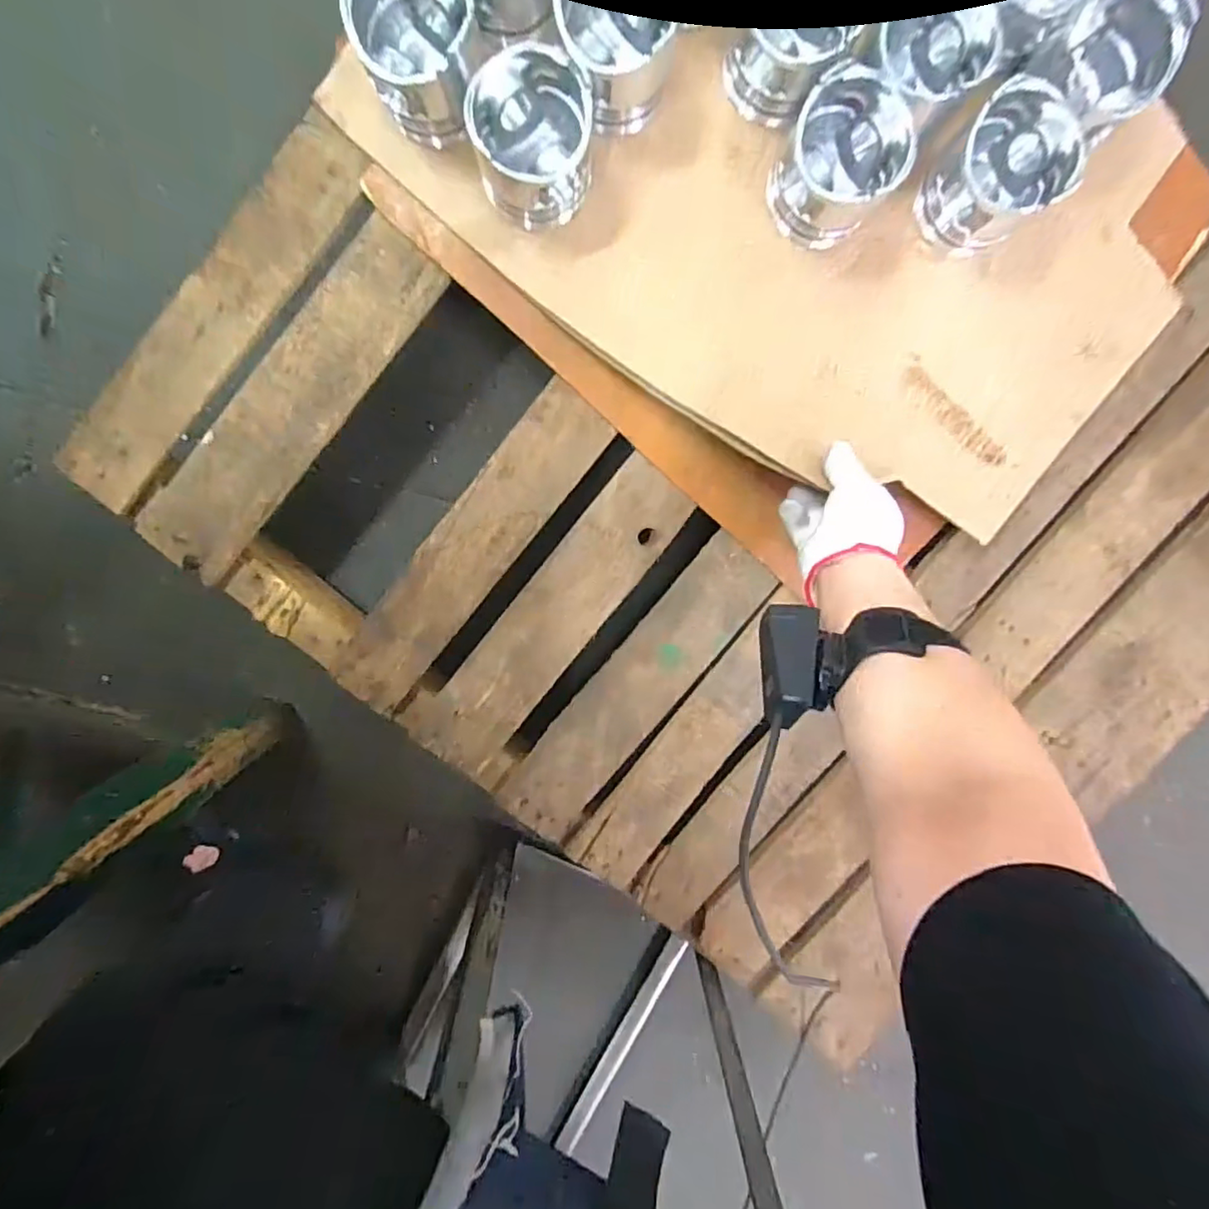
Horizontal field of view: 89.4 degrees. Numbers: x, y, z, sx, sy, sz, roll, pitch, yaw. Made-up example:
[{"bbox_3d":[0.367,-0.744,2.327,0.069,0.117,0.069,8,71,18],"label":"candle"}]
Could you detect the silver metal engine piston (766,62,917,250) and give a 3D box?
[{"bbox_3d":[0.185,-0.348,0.483,0.087,0.086,0.084,0,99,-1],"label":"silver metal engine piston"}]

